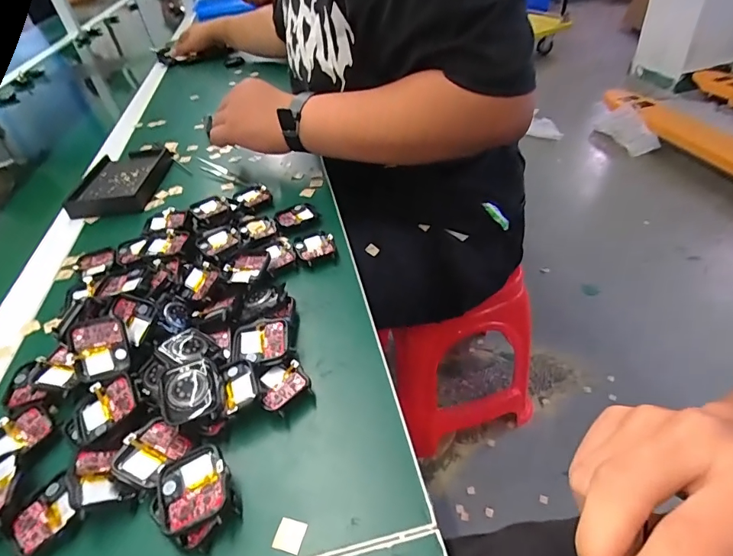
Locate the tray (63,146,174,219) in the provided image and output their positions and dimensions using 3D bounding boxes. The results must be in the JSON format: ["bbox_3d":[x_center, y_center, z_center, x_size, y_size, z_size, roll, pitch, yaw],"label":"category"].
[{"bbox_3d":[-0.327,-0.136,0.583,0.104,0.020,0.164,-11,41,-3],"label":"tray"}]

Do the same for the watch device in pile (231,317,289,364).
[{"bbox_3d":[-0.079,0.048,0.323,0.042,0.010,0.037,-9,40,-1],"label":"watch device in pile"}]

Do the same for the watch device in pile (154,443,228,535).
[{"bbox_3d":[-0.098,0.119,0.246,0.039,0.011,0.042,-22,42,-15],"label":"watch device in pile"}]

